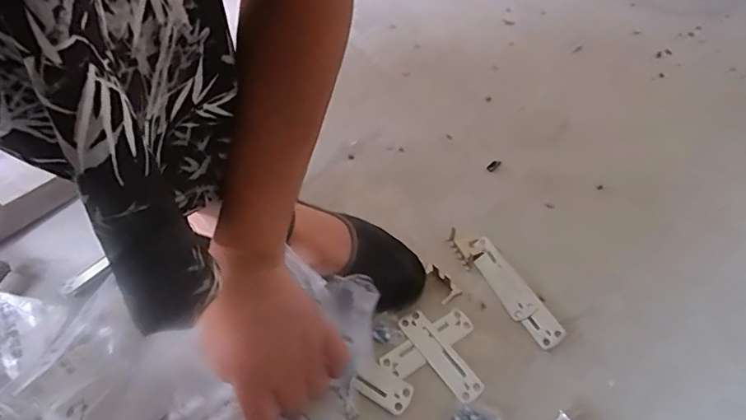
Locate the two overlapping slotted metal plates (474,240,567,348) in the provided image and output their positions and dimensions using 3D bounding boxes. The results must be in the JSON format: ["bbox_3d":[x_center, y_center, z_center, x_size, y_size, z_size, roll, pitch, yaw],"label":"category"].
[{"bbox_3d":[0.138,0.080,0.497,0.032,0.010,0.124,-21,54,-18],"label":"two overlapping slotted metal plates"}]

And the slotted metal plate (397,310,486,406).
[{"bbox_3d":[0.060,0.131,0.455,0.028,0.005,0.093,-28,56,-23],"label":"slotted metal plate"}]

